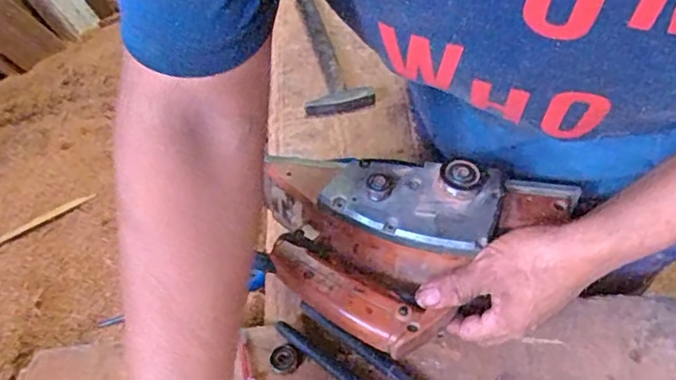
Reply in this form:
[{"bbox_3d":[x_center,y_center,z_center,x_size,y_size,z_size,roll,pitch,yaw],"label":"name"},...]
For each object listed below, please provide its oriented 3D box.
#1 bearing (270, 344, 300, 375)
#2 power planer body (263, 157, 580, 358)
[{"bbox_3d":[-0.048,0.152,0.529,0.025,0.005,0.027,-3,47,3],"label":"bearing"},{"bbox_3d":[0.054,0.046,0.490,0.250,0.083,0.159,8,48,13],"label":"power planer body"}]

